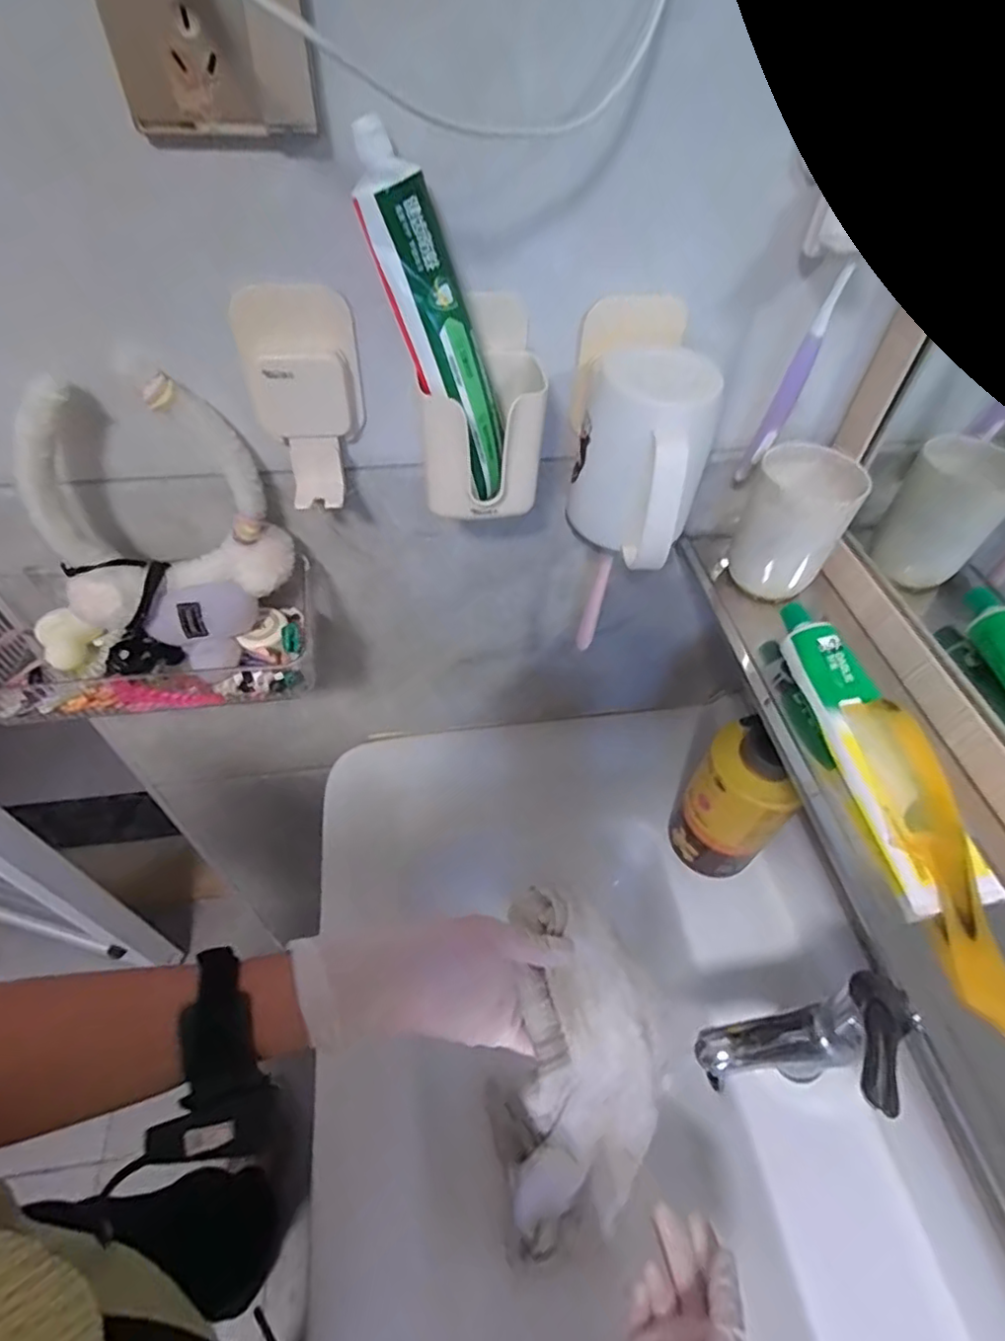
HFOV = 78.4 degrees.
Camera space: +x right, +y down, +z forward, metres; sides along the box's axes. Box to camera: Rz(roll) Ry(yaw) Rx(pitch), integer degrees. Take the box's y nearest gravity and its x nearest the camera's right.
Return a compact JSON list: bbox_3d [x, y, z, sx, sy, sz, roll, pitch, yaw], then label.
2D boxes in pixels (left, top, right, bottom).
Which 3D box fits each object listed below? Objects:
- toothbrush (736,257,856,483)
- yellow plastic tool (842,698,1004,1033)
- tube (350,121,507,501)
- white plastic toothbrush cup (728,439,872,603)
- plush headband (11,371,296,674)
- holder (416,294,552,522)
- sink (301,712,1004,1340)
[{"bbox_3d":[0.190,-0.188,0.413,0.020,0.144,0.014,18,52,12],"label":"toothbrush"},{"bbox_3d":[0.239,0.098,0.341,0.039,0.022,0.184,3,51,-1],"label":"yellow plastic tool"},{"bbox_3d":[-0.036,-0.188,0.352,0.039,0.193,0.033,2,46,29],"label":"tube"},{"bbox_3d":[0.222,-0.115,0.475,0.070,0.099,0.066,21,53,13],"label":"white plastic toothbrush cup"},{"bbox_3d":[-0.233,-0.093,0.418,0.146,0.173,0.093,1,51,-2],"label":"plush headband"},{"bbox_3d":[-0.014,-0.161,0.393,0.086,0.103,0.077,-13,53,-14],"label":"holder"},{"bbox_3d":[0.077,0.364,0.533,0.478,0.166,0.678,-3,51,-5],"label":"sink"}]

